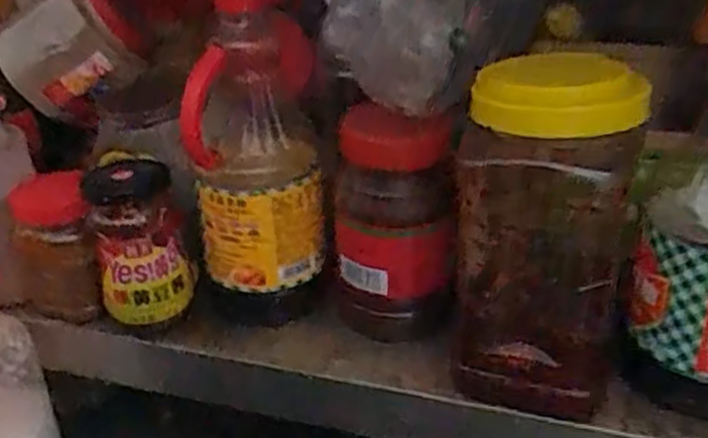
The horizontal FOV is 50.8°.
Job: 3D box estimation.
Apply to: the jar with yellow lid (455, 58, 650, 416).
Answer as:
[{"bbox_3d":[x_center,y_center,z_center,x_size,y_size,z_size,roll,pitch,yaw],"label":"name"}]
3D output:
[{"bbox_3d":[0.116,0.010,0.465,0.101,0.206,0.088,3,29,11],"label":"jar with yellow lid"}]

